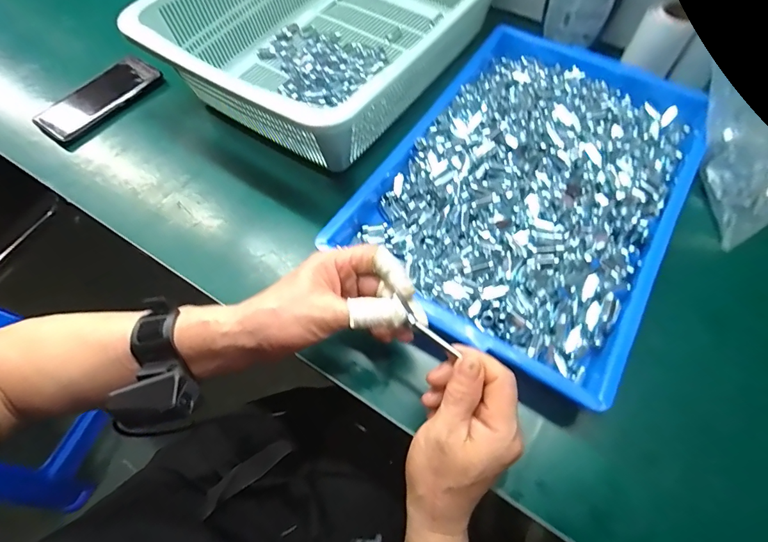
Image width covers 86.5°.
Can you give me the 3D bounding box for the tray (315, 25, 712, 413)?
[{"bbox_3d":[0.171,-0.117,0.444,0.289,0.063,0.436,30,66,16],"label":"tray"}]

